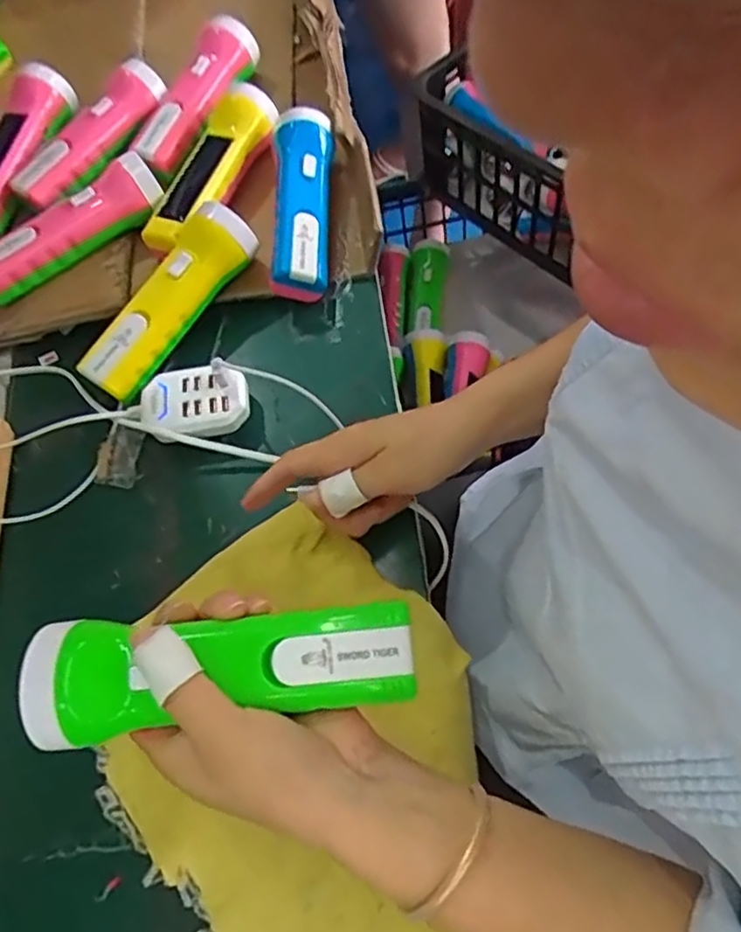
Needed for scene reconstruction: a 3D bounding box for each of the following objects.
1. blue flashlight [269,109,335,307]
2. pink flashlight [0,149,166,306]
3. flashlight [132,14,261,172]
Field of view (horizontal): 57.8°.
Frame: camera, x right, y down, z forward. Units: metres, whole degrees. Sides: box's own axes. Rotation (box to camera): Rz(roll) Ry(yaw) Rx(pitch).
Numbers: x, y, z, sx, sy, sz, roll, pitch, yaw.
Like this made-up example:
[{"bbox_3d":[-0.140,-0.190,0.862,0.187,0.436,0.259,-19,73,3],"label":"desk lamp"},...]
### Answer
[{"bbox_3d":[-0.061,-0.205,0.547,0.058,0.056,0.157,-2,64,2],"label":"blue flashlight"},{"bbox_3d":[-0.243,-0.189,0.554,0.164,0.051,0.045,-40,65,-11],"label":"pink flashlight"},{"bbox_3d":[-0.157,-0.335,0.598,0.039,0.036,0.167,22,69,18],"label":"flashlight"}]

